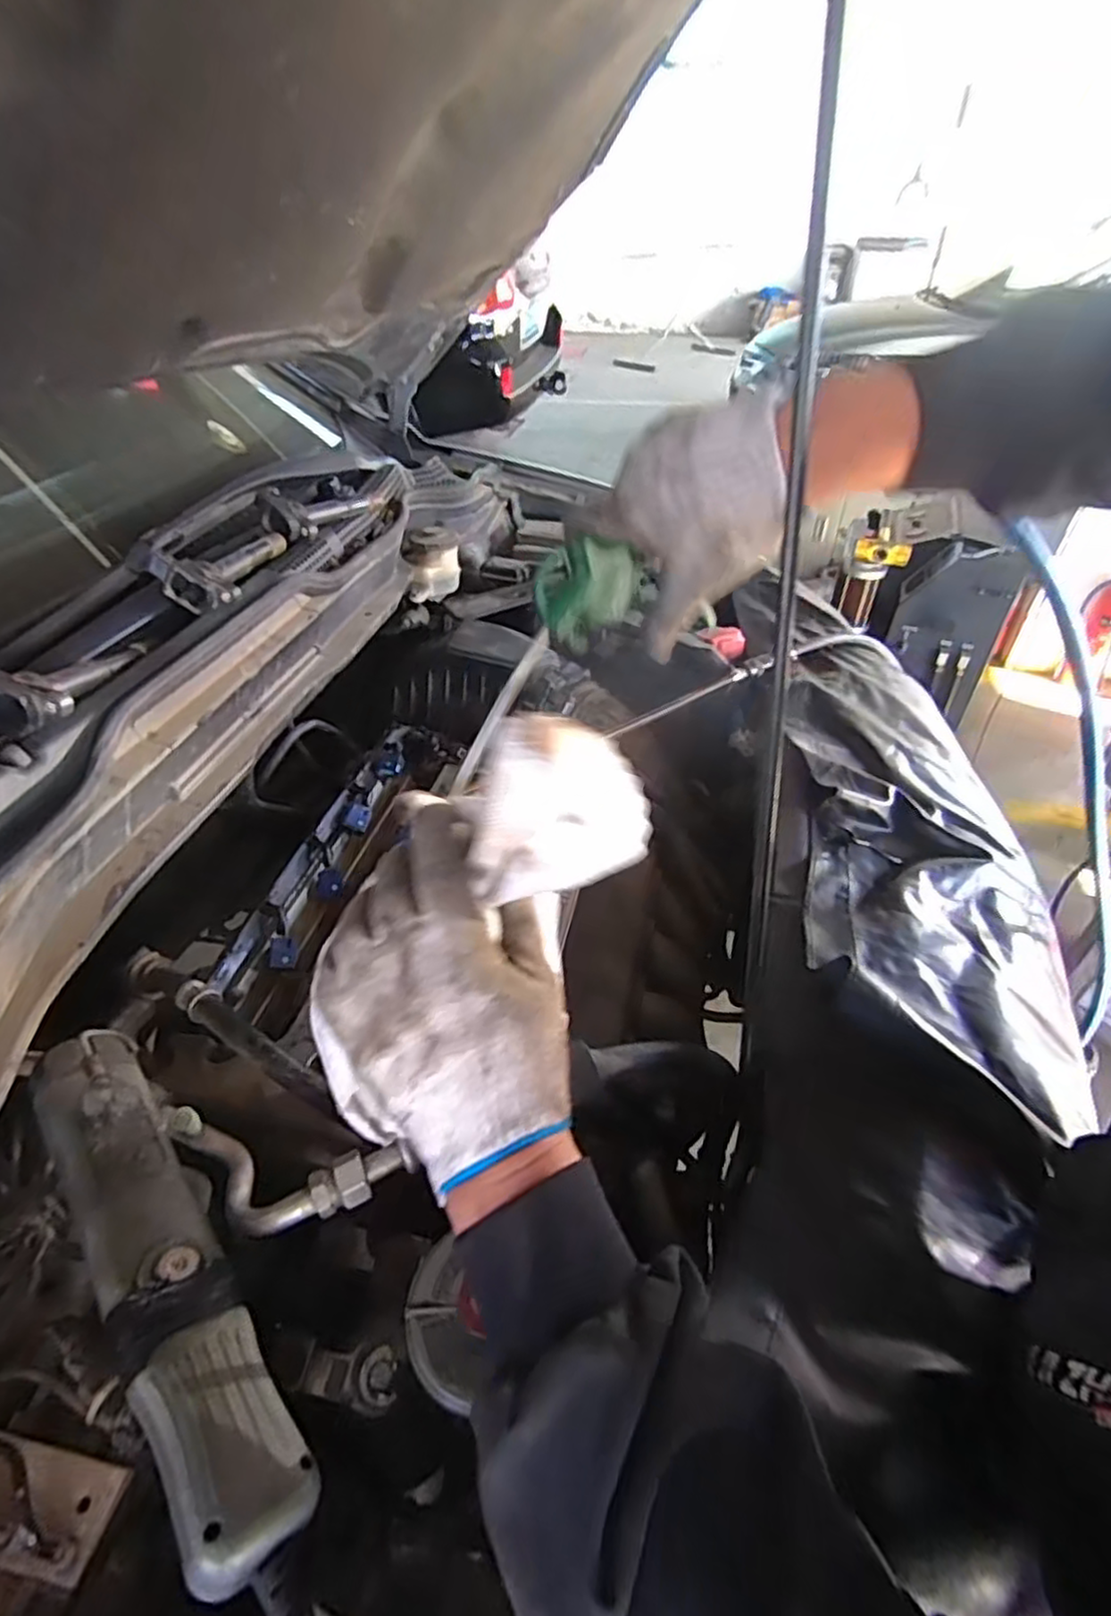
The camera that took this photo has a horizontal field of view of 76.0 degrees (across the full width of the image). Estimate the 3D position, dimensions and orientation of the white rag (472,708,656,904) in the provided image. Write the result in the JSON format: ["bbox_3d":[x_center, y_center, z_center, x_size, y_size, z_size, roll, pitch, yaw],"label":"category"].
[{"bbox_3d":[0.002,-0.006,0.358,0.089,0.078,0.056,-20,45,-20],"label":"white rag"}]

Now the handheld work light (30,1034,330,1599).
[{"bbox_3d":[-0.215,0.227,0.374,0.053,0.031,0.299,-30,49,-29],"label":"handheld work light"}]

